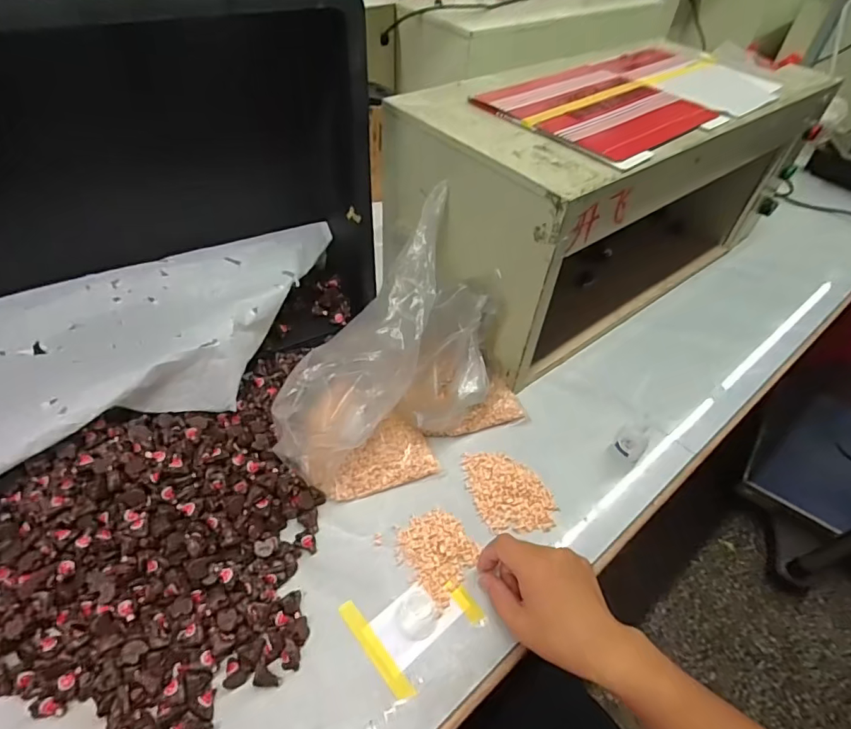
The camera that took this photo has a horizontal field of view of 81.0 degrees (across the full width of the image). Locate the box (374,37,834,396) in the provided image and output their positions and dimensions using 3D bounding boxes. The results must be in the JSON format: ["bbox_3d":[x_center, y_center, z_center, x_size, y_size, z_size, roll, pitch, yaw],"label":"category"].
[{"bbox_3d":[0.281,-0.273,0.760,0.638,0.277,0.281,-28,56,-28],"label":"box"}]

